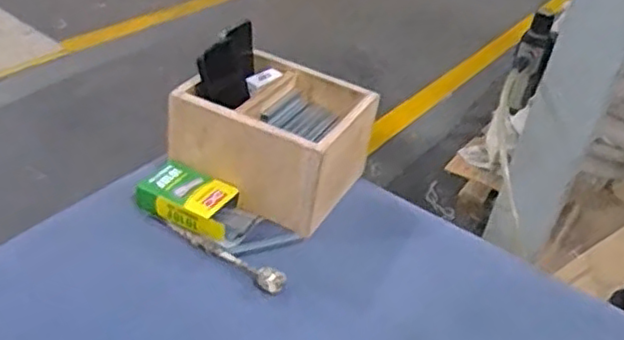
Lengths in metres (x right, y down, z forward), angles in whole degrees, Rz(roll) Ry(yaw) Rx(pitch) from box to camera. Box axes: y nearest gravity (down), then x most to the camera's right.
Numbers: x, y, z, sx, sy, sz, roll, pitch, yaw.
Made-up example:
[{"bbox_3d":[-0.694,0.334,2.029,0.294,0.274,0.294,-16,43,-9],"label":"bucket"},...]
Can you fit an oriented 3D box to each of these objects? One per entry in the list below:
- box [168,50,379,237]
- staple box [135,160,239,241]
[{"bbox_3d":[-0.046,-0.050,0.895,0.217,0.120,0.213,24,38,20],"label":"box"},{"bbox_3d":[-0.155,0.037,0.832,0.124,0.032,0.077,20,37,14],"label":"staple box"}]

